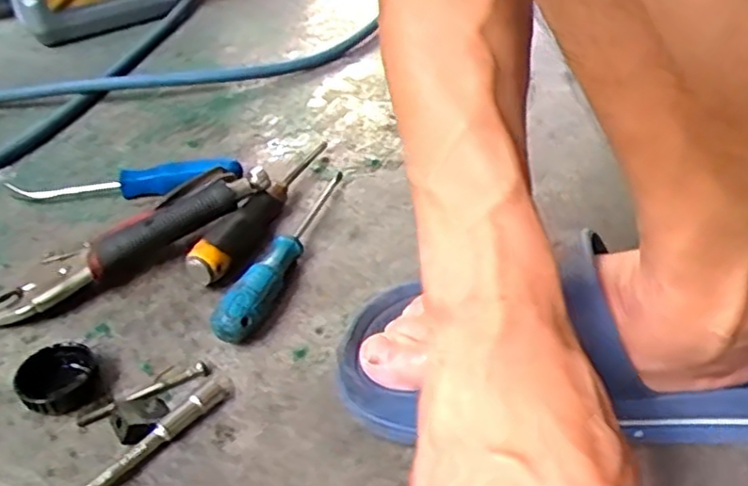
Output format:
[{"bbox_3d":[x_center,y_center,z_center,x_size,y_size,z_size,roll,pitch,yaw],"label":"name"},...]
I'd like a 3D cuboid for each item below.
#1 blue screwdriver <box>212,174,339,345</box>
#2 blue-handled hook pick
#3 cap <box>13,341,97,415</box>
[{"bbox_3d":[-0.058,-0.003,0.501,0.023,0.031,0.200,10,40,16],"label":"blue screwdriver"},{"bbox_3d":[-0.212,-0.052,0.584,0.199,0.027,0.020,-3,38,1],"label":"blue-handled hook pick"},{"bbox_3d":[-0.190,0.082,0.412,0.044,0.017,0.044,-2,38,2],"label":"cap"}]

